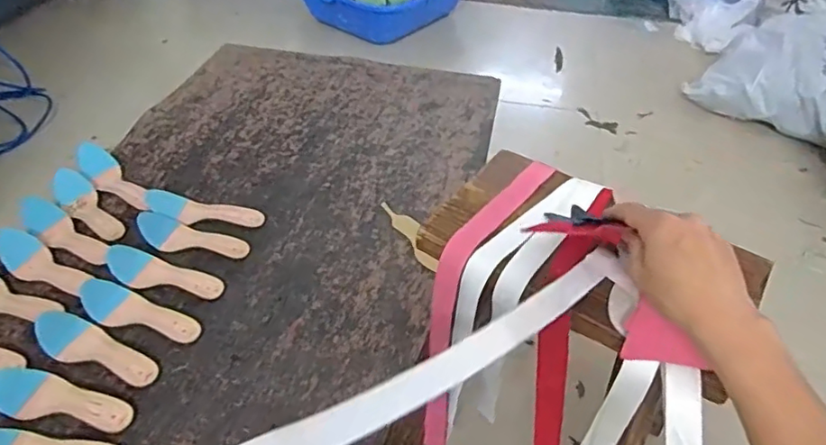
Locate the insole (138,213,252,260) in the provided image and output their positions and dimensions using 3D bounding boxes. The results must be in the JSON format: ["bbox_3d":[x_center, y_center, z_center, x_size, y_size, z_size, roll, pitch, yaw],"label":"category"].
[{"bbox_3d":[-0.446,0.031,1.142,0.220,0.043,0.077,11,43,9],"label":"insole"}]

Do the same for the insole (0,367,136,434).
[{"bbox_3d":[-0.554,0.281,0.895,0.221,0.024,0.071,13,51,-1],"label":"insole"}]

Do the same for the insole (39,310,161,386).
[{"bbox_3d":[-0.523,0.215,0.948,0.210,0.035,0.067,24,45,3],"label":"insole"}]

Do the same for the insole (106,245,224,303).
[{"bbox_3d":[-0.471,0.102,1.078,0.227,0.030,0.071,17,42,-4],"label":"insole"}]

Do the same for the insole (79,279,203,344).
[{"bbox_3d":[-0.483,0.163,1.004,0.216,0.024,0.064,21,43,-2],"label":"insole"}]

